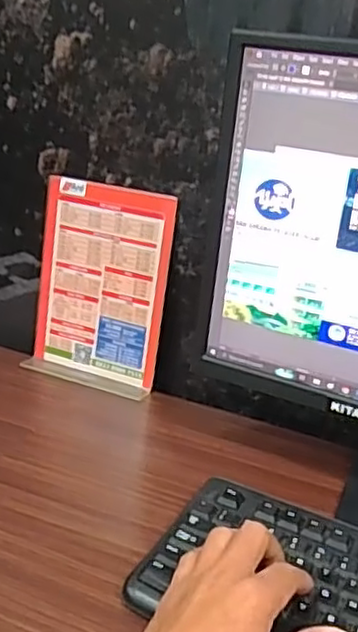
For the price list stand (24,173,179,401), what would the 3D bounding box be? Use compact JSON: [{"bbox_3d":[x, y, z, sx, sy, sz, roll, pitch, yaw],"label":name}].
[{"bbox_3d":[-0.088,-0.031,0.722,0.148,0.209,0.044,13,23,19],"label":"price list stand"}]

